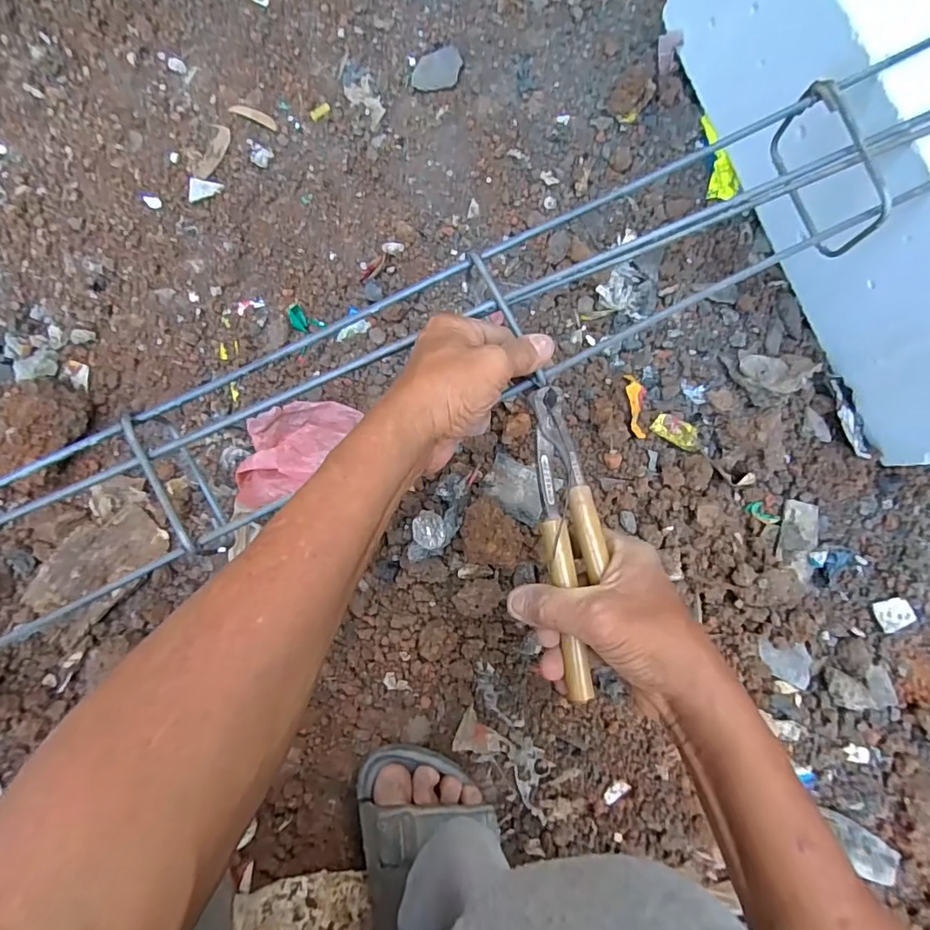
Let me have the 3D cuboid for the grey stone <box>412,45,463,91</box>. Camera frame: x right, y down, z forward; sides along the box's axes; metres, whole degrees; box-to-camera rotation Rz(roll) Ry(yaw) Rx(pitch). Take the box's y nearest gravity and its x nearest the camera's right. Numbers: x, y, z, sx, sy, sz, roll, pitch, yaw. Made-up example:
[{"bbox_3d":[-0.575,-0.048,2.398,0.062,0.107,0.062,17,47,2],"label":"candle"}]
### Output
[{"bbox_3d":[-0.032,-0.474,0.624,0.066,0.004,0.045,-30,88,-1],"label":"grey stone"}]

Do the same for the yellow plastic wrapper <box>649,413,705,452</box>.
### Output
[{"bbox_3d":[0.236,-0.036,0.570,0.057,0.014,0.025,29,88,2],"label":"yellow plastic wrapper"}]

